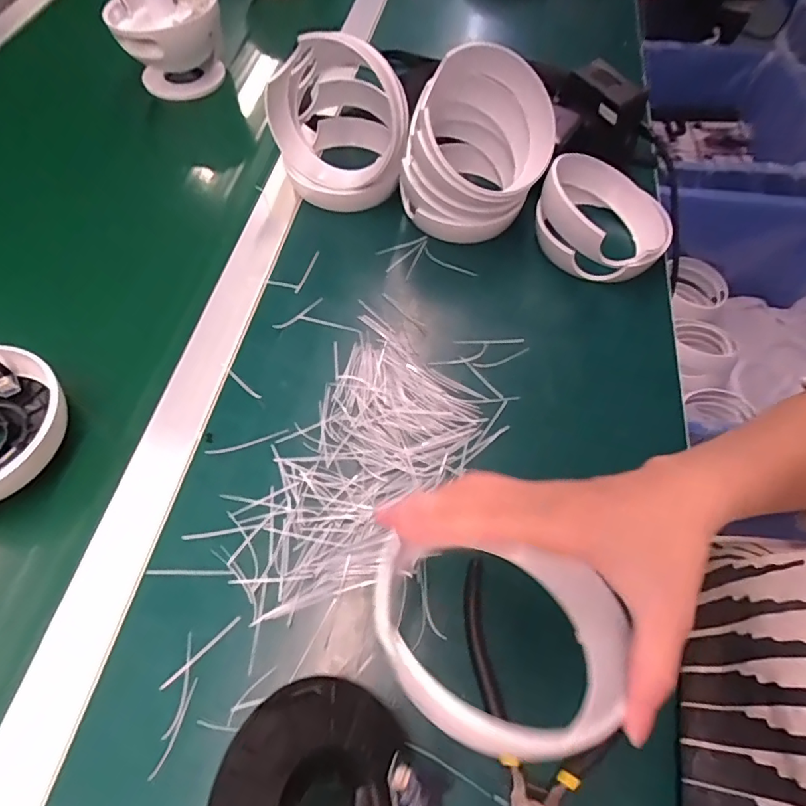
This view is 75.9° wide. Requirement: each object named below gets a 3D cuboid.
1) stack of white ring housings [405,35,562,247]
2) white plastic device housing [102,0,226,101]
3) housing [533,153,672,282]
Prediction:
[{"bbox_3d":[0.064,-0.215,0.447,0.117,0.113,0.120,21,61,11],"label":"stack of white ring housings"},{"bbox_3d":[-0.256,-0.405,0.572,0.113,0.105,0.091,-19,61,-12],"label":"white plastic device housing"},{"bbox_3d":[0.178,-0.167,0.453,0.109,0.069,0.112,1,59,-1],"label":"housing"}]

